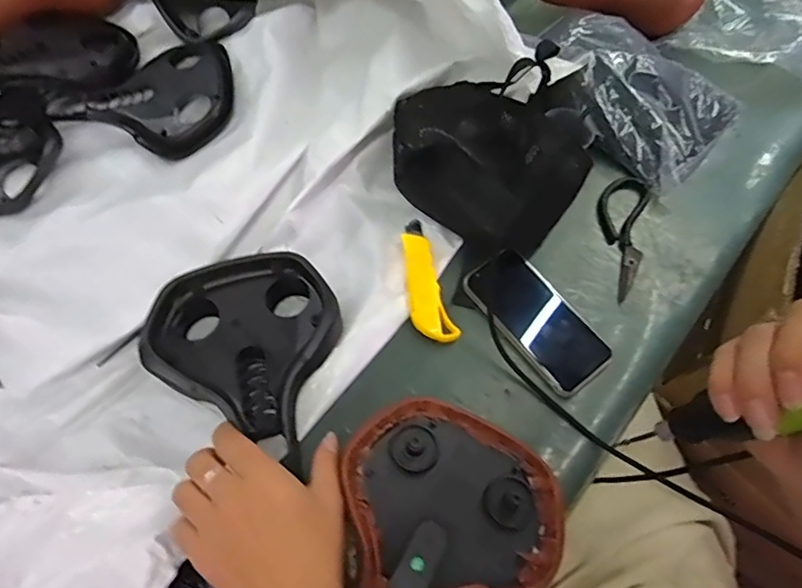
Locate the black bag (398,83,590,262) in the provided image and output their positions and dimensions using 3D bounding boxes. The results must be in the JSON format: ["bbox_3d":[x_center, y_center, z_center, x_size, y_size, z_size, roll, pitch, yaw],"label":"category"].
[{"bbox_3d":[0.085,-0.141,0.587,0.209,0.112,0.123,34,68,14],"label":"black bag"}]

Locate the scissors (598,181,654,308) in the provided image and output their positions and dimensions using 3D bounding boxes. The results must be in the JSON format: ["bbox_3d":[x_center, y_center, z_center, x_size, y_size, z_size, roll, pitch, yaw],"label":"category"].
[{"bbox_3d":[0.255,-0.072,0.619,0.058,0.008,0.167,17,64,7],"label":"scissors"}]

